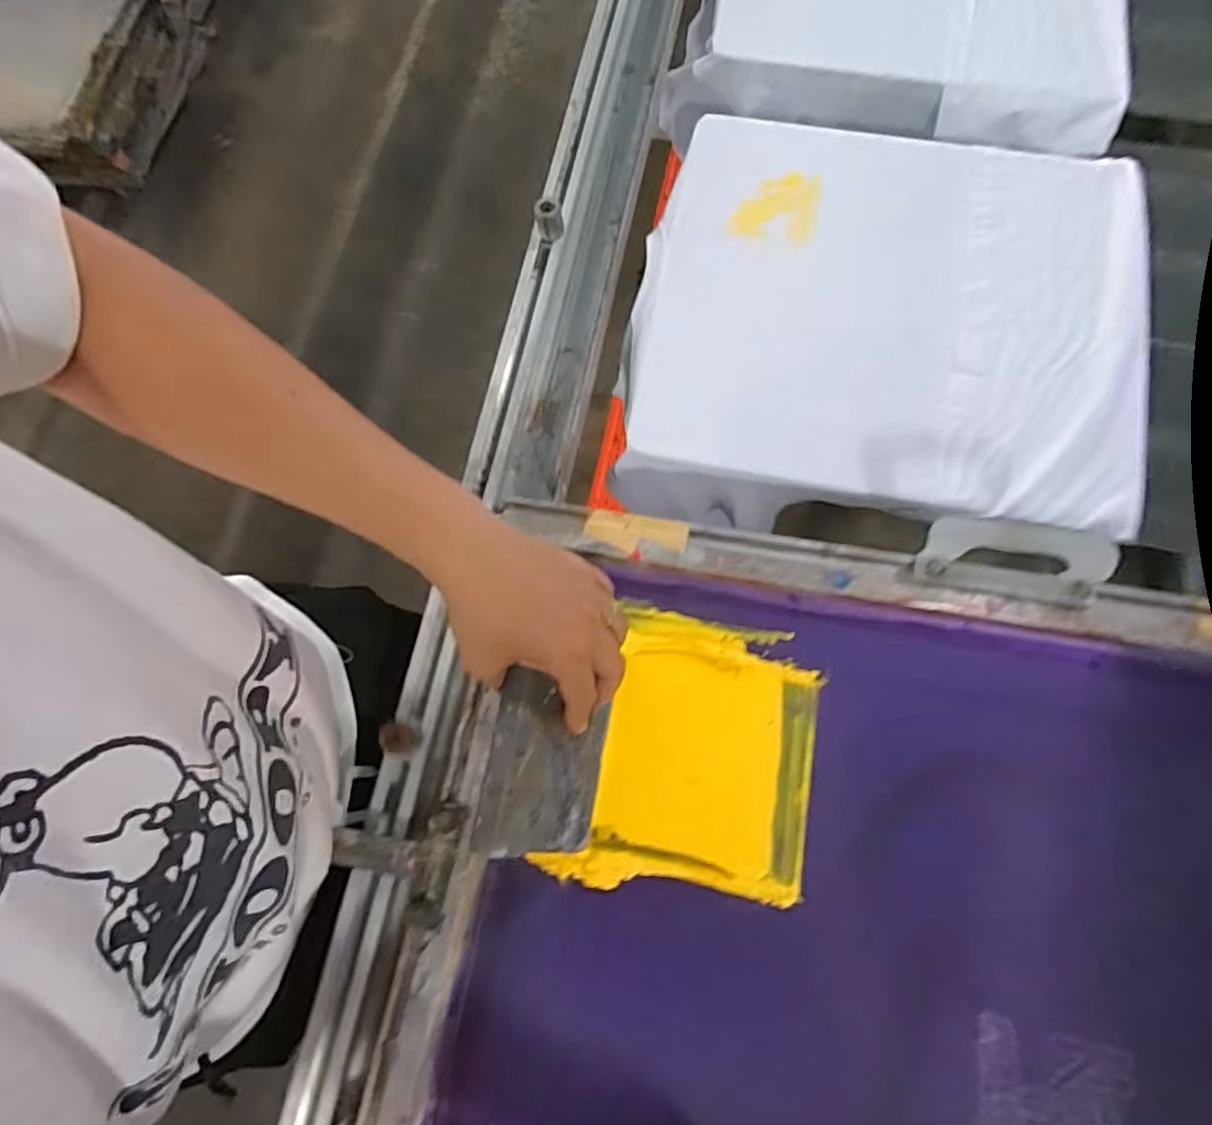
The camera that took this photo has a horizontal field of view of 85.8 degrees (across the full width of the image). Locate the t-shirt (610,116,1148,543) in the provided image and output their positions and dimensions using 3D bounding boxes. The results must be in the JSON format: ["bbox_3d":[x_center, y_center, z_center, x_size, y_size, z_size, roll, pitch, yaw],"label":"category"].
[{"bbox_3d":[0.270,-0.228,0.653,0.475,0.104,0.440,9,71,3],"label":"t-shirt"}]

